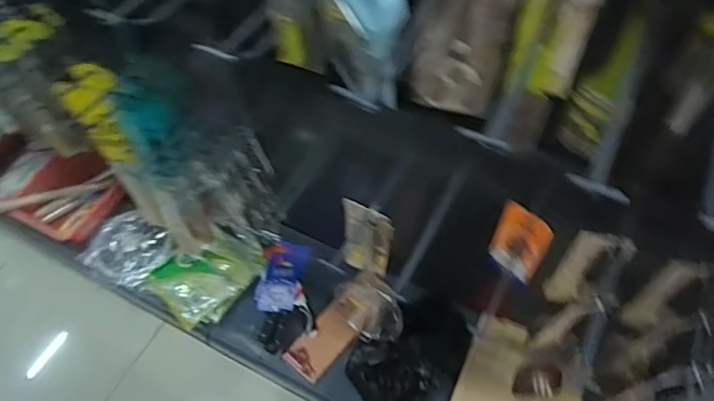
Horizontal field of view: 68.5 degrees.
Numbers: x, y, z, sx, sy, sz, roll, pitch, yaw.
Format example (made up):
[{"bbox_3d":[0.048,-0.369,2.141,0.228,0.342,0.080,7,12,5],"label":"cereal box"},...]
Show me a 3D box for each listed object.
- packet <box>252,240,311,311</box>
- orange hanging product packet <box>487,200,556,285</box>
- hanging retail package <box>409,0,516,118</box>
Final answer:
[{"bbox_3d":[-0.212,0.212,1.476,0.113,0.038,0.205,12,58,10],"label":"packet"},{"bbox_3d":[0.262,0.068,0.848,0.088,0.134,0.054,29,62,20],"label":"orange hanging product packet"},{"bbox_3d":[0.141,-0.218,0.722,0.121,0.261,0.036,12,58,10],"label":"hanging retail package"}]

